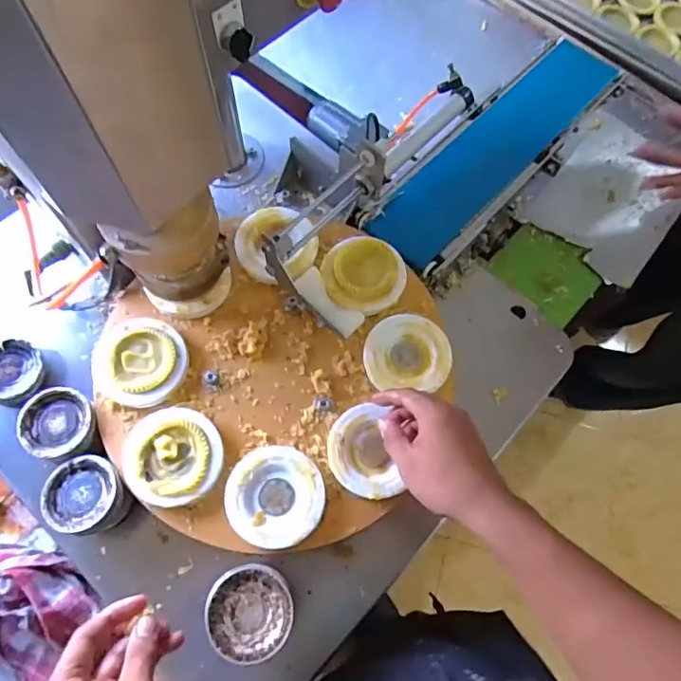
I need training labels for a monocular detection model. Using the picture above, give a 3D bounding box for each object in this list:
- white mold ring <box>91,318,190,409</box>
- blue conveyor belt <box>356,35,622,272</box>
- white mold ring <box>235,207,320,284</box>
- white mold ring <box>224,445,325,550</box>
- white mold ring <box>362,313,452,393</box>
[{"bbox_3d":[-0.220,0.023,0.585,0.097,0.016,0.097,1,70,-2],"label":"white mold ring"},{"bbox_3d":[0.223,-0.272,0.741,0.120,0.031,0.458,42,73,12],"label":"blue conveyor belt"},{"bbox_3d":[-0.078,-0.118,0.648,0.099,0.018,0.094,1,70,-2],"label":"white mold ring"},{"bbox_3d":[-0.067,0.161,0.547,0.096,0.021,0.096,1,70,-2],"label":"white mold ring"},{"bbox_3d":[0.076,0.013,0.606,0.095,0.022,0.085,5,69,-1],"label":"white mold ring"}]

